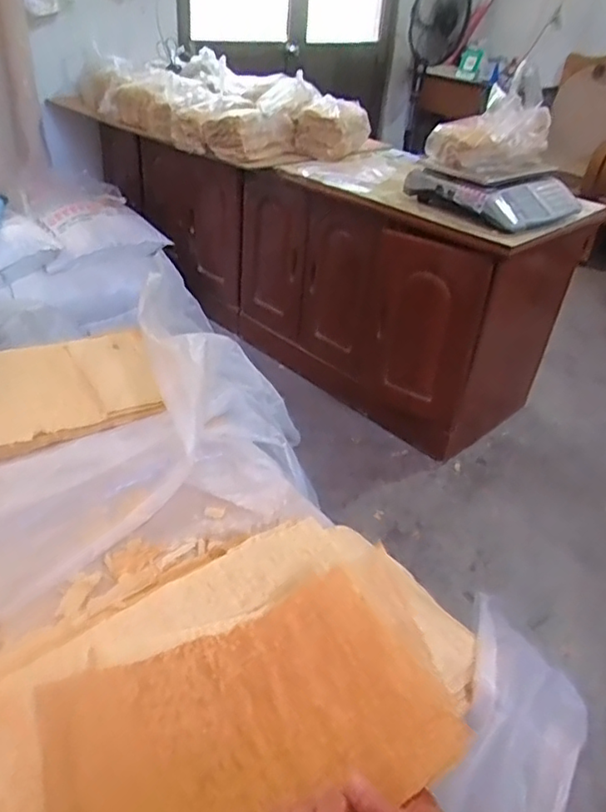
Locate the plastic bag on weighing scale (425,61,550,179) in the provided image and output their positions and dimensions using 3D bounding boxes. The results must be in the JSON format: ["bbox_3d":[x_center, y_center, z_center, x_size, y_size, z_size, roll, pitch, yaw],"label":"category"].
[{"bbox_3d":[0.464,-0.721,1.506,0.210,0.217,0.253,-25,46,-35],"label":"plastic bag on weighing scale"}]

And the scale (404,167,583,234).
[{"bbox_3d":[0.514,-0.578,1.584,0.342,0.091,0.358,-21,43,-32],"label":"scale"}]

